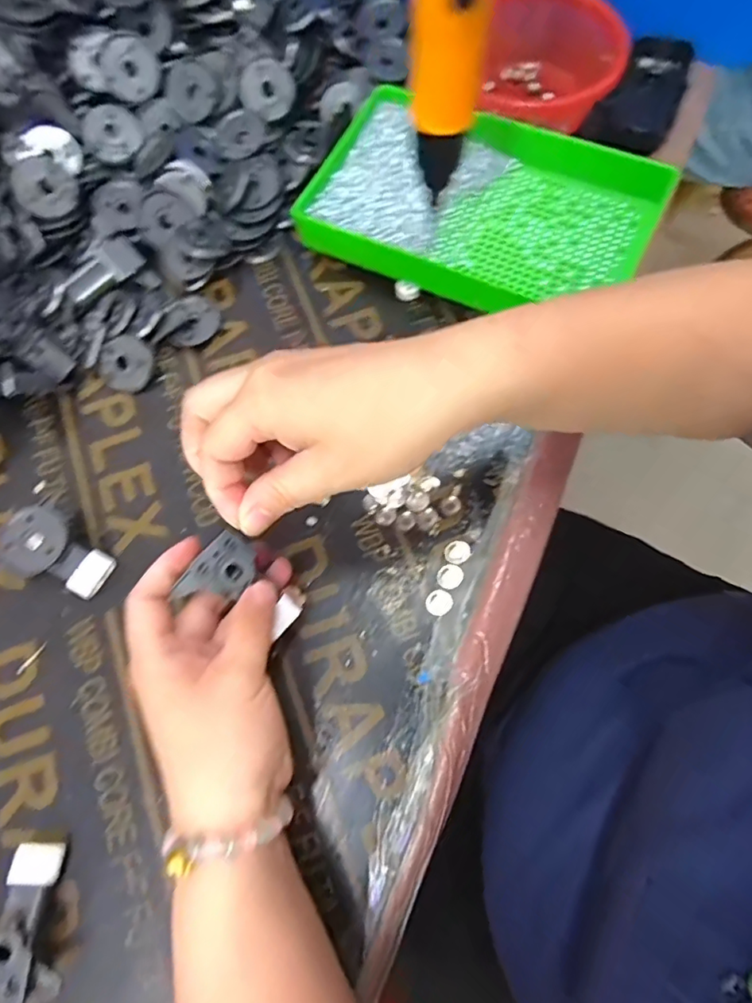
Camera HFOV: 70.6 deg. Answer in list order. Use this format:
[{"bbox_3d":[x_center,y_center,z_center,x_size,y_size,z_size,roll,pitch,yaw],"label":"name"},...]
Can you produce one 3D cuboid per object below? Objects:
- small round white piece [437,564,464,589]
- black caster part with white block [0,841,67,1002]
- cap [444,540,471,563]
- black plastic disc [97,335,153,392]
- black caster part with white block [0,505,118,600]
[{"bbox_3d":[0.048,0.050,0.350,0.015,0.010,0.016,-1,72,2],"label":"small round white piece"},{"bbox_3d":[-0.194,0.227,0.288,0.051,0.020,0.069,1,59,-1],"label":"black caster part with white block"},{"bbox_3d":[0.054,0.034,0.354,0.017,0.009,0.015,-28,73,-6],"label":"cap"},{"bbox_3d":[-0.189,-0.104,0.403,0.042,0.008,0.040,0,91,5],"label":"black plastic disc"},{"bbox_3d":[-0.212,0.034,0.352,0.068,0.018,0.043,34,77,7],"label":"black caster part with white block"}]

